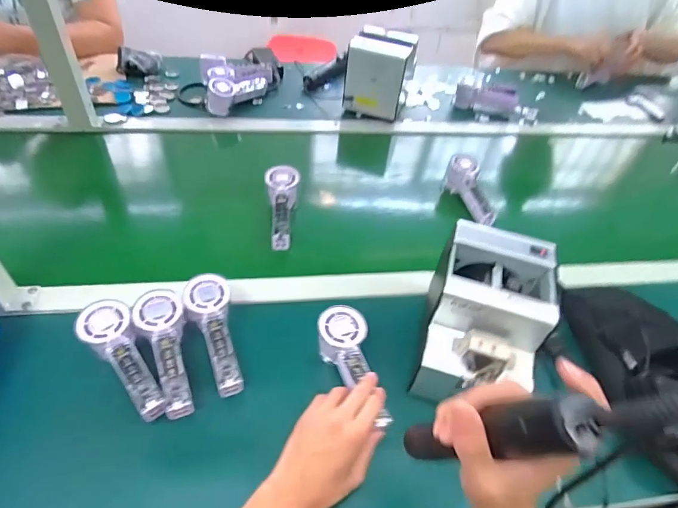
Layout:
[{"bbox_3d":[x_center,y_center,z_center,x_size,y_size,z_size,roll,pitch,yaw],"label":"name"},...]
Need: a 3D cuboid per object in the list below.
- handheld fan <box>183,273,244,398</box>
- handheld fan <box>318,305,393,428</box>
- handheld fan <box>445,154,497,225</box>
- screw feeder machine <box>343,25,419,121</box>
[{"bbox_3d":[-0.152,0.095,0.534,0.053,0.031,0.155,-13,64,-19],"label":"handheld fan"},{"bbox_3d":[0.017,0.132,0.522,0.062,0.031,0.148,-13,68,-19],"label":"handheld fan"},{"bbox_3d":[0.237,-0.114,0.797,0.054,0.060,0.146,-1,46,-8],"label":"handheld fan"},{"bbox_3d":[0.097,-0.417,0.996,0.126,0.144,0.158,17,46,9],"label":"screw feeder machine"}]

